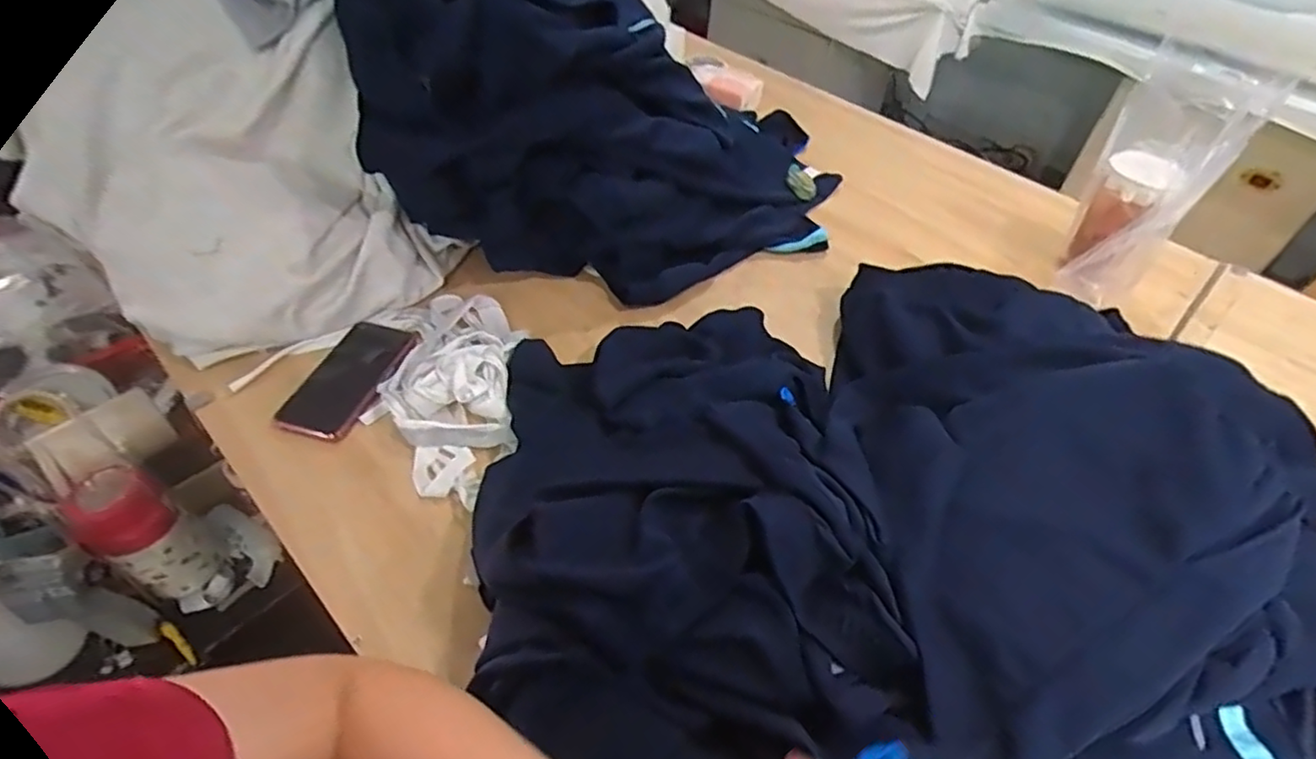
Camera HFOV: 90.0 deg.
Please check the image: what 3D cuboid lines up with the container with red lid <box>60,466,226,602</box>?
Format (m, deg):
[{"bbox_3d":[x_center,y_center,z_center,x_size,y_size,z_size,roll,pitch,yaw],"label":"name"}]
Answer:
[{"bbox_3d":[-0.666,0.206,0.862,0.089,0.206,0.100,1,42,29],"label":"container with red lid"}]

